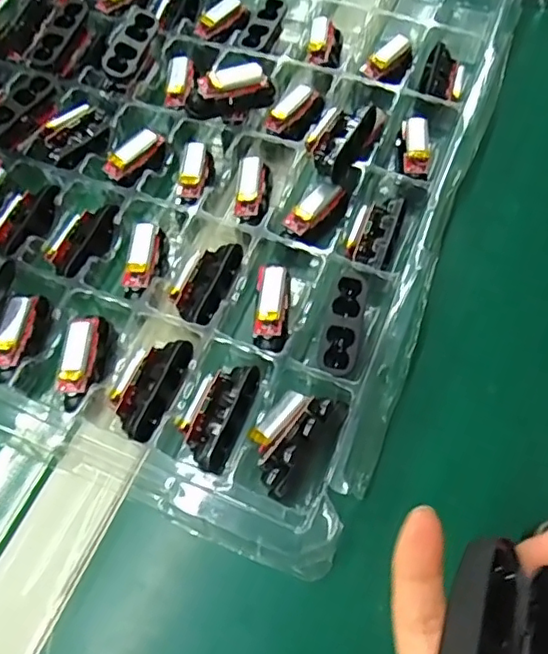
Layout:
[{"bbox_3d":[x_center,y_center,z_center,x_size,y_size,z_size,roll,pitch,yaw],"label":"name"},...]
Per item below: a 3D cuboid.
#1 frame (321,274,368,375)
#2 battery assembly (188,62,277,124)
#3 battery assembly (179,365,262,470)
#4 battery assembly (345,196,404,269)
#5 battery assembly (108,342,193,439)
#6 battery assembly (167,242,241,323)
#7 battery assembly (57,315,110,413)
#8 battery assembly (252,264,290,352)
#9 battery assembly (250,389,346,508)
[{"bbox_3d":[0.039,-0.001,0.326,0.019,0.009,0.061,10,65,5],"label":"frame"},{"bbox_3d":[-0.027,-0.152,0.379,0.055,0.034,0.015,-6,64,-3],"label":"battery assembly"},{"bbox_3d":[-0.030,0.046,0.315,0.029,0.014,0.059,20,66,10],"label":"battery assembly"},{"bbox_3d":[0.062,-0.058,0.365,0.025,0.016,0.050,19,66,9],"label":"battery assembly"},{"bbox_3d":[-0.069,0.032,0.324,0.030,0.017,0.060,17,65,8],"label":"battery assembly"},{"bbox_3d":[-0.042,-0.029,0.353,0.028,0.014,0.057,21,66,10],"label":"battery assembly"},{"bbox_3d":[-0.106,0.018,0.329,0.018,0.024,0.054,-2,64,-1],"label":"battery assembly"},{"bbox_3d":[-0.002,-0.012,0.331,0.018,0.015,0.048,3,78,4],"label":"battery assembly"},{"bbox_3d":[0.010,0.058,0.306,0.035,0.020,0.058,29,68,13],"label":"battery assembly"}]

